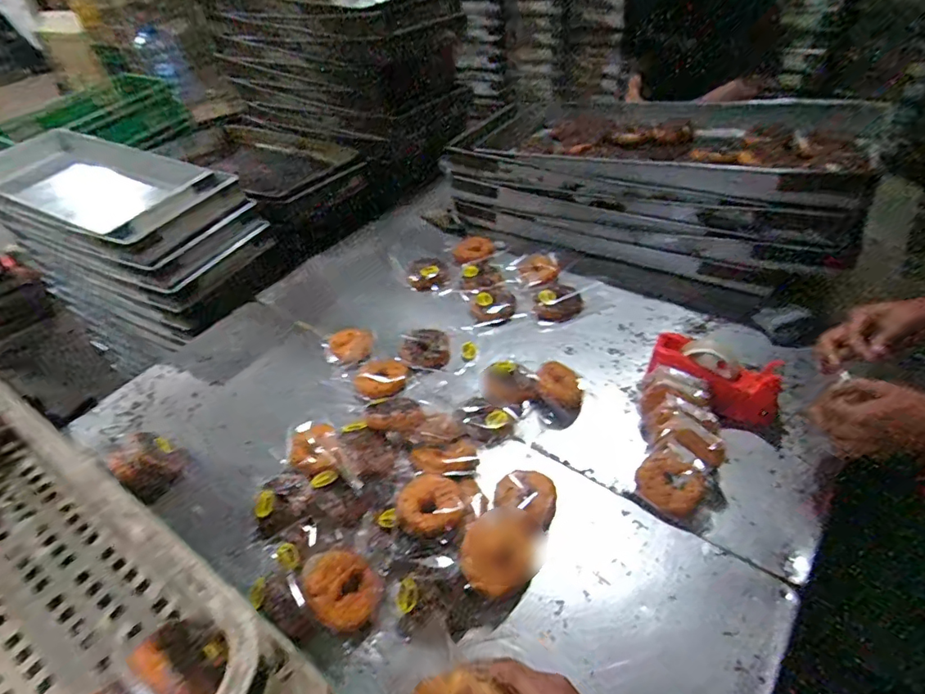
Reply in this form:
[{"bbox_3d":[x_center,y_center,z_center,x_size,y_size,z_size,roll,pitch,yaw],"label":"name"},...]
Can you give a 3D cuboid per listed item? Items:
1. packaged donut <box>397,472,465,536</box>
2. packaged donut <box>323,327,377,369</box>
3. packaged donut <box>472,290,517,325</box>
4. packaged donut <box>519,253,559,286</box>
[{"bbox_3d":[-0.043,0.224,0.736,0.096,0.035,0.090,-37,54,-27],"label":"packaged donut"},{"bbox_3d":[-0.226,0.004,1.038,0.103,0.028,0.093,-15,42,-6],"label":"packaged donut"},{"bbox_3d":[0.068,-0.089,1.098,0.102,0.048,0.082,-29,45,-20],"label":"packaged donut"},{"bbox_3d":[0.172,-0.179,1.176,0.079,0.035,0.092,-19,43,-11],"label":"packaged donut"}]

